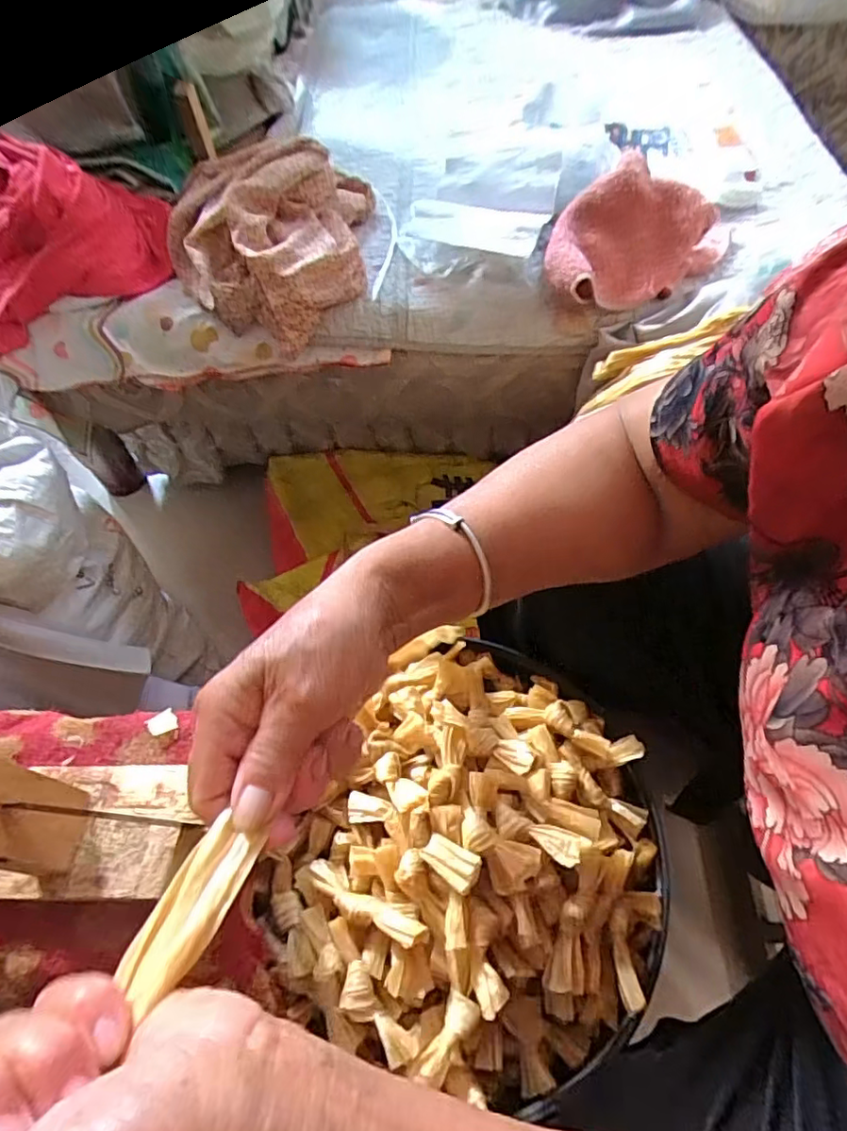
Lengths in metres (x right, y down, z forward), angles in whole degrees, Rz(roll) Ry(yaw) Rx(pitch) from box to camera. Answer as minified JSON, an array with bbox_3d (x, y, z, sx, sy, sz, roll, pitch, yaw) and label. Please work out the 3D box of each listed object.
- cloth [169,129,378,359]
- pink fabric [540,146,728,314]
[{"bbox_3d":[-0.172,-0.364,0.639,0.228,0.107,0.219,-5,58,-1],"label":"cloth"},{"bbox_3d":[0.217,-0.342,0.586,0.195,0.085,0.116,-33,62,-17],"label":"pink fabric"}]

